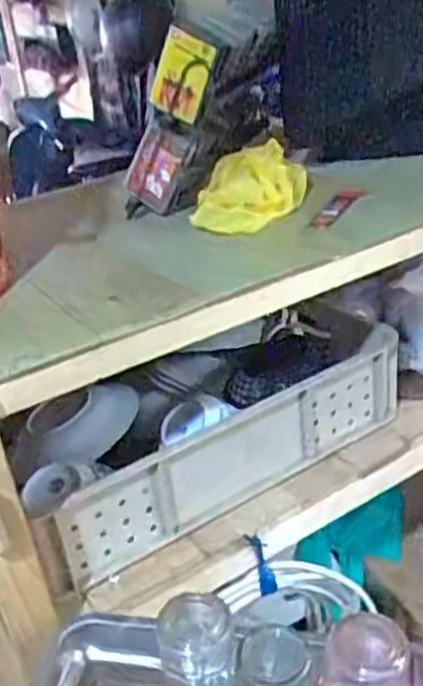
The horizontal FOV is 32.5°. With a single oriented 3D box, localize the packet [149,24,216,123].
[{"bbox_3d":[-0.036,-0.326,0.881,0.060,0.109,0.023,23,46,-2],"label":"packet"}]

